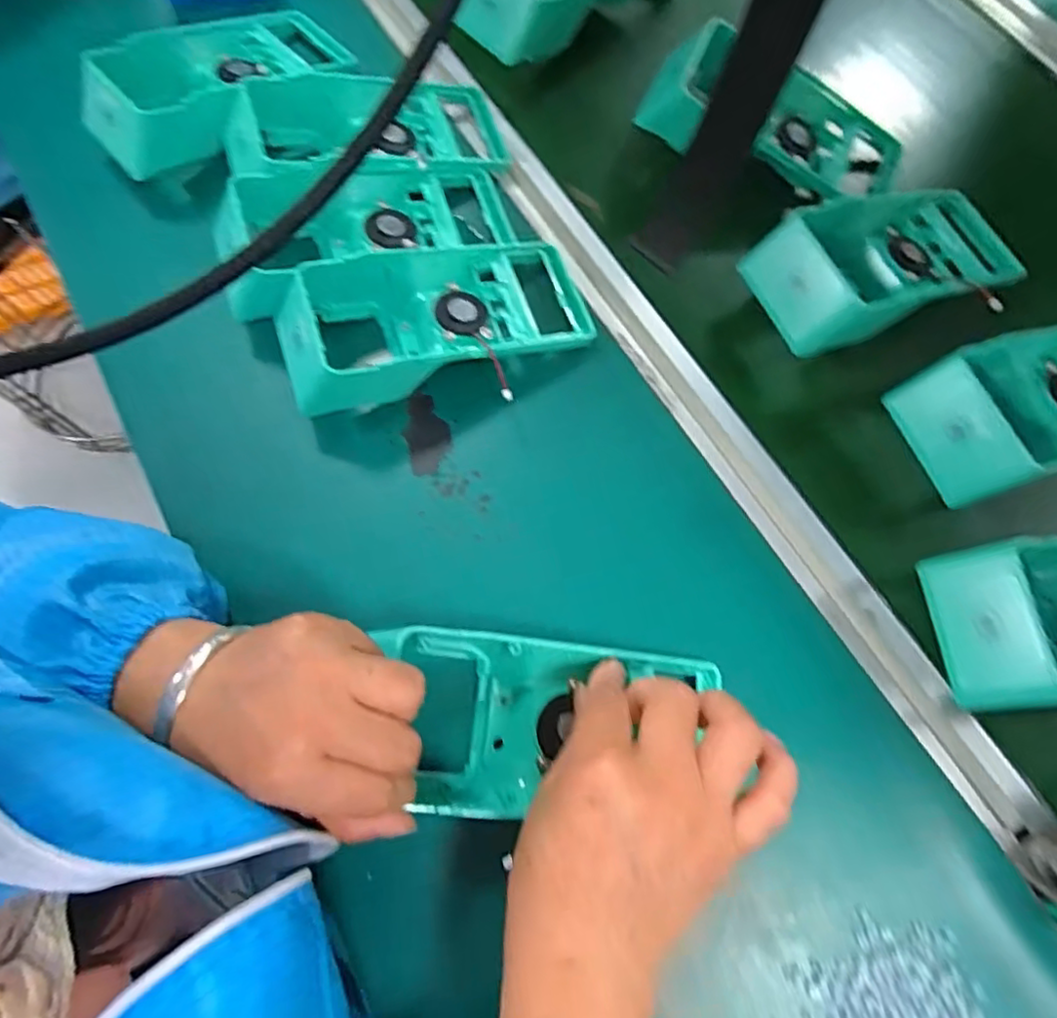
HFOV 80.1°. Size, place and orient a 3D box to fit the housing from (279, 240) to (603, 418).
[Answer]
[{"bbox_3d":[-0.058,-0.118,0.389,0.188,0.050,0.087,-18,72,-5],"label":"housing"}]

